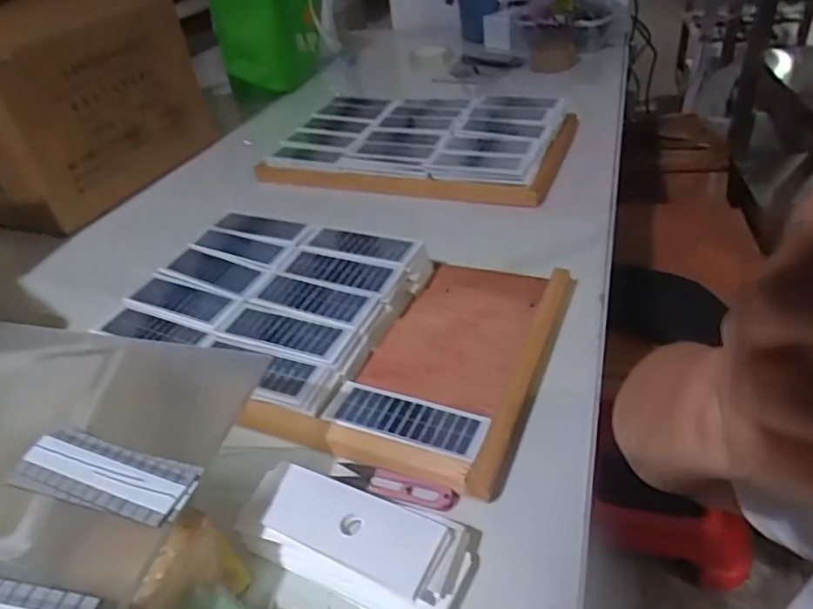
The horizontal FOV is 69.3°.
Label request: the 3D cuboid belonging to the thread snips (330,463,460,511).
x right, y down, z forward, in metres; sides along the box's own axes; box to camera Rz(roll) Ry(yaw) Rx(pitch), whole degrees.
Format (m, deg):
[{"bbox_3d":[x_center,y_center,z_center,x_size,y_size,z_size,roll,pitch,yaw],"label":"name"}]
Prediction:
[{"bbox_3d":[-0.010,0.150,0.485,0.105,0.017,0.022,10,40,22],"label":"thread snips"}]

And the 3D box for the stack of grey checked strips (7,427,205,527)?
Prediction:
[{"bbox_3d":[-0.201,0.113,0.390,0.129,0.008,0.045,8,40,19],"label":"stack of grey checked strips"}]

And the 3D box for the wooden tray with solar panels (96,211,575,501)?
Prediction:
[{"bbox_3d":[-0.091,0.010,0.646,0.481,0.040,0.300,10,40,21],"label":"wooden tray with solar panels"}]

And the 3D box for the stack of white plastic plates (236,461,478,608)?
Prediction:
[{"bbox_3d":[-0.038,0.174,0.426,0.166,0.038,0.069,10,40,22],"label":"stack of white plastic plates"}]

